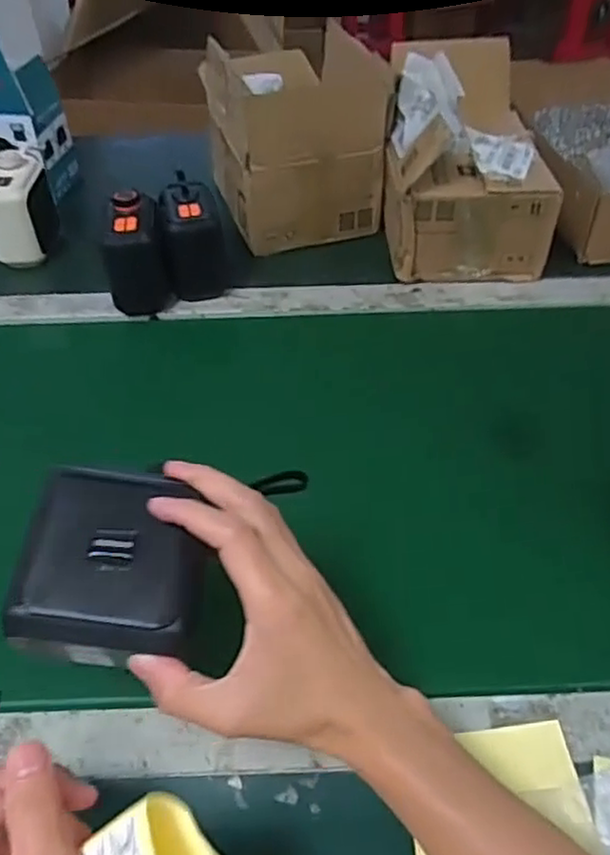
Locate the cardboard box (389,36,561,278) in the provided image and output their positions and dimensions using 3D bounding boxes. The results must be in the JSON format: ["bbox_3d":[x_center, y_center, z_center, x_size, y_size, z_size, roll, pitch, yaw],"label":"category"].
[{"bbox_3d":[0.166,-0.288,0.729,0.150,0.158,0.214,-3,46,0],"label":"cardboard box"}]

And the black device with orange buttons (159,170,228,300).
[{"bbox_3d":[-0.115,-0.188,0.701,0.054,0.100,0.099,-12,47,-9],"label":"black device with orange buttons"}]

